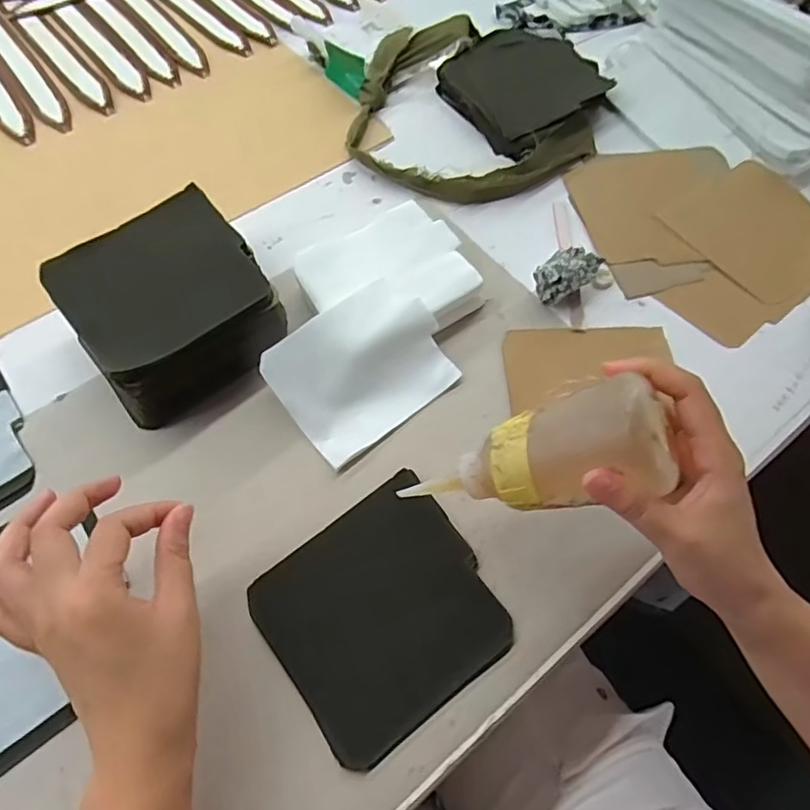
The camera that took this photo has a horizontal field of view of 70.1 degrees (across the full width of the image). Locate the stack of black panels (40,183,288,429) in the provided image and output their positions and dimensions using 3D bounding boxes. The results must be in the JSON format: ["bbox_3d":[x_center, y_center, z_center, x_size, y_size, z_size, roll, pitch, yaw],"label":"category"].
[{"bbox_3d":[-0.179,-0.076,0.448,0.134,0.064,0.139,-32,67,-17],"label":"stack of black panels"}]

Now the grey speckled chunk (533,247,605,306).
[{"bbox_3d":[0.133,-0.107,0.486,0.038,0.034,0.049,41,68,18],"label":"grey speckled chunk"}]

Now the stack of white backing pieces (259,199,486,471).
[{"bbox_3d":[-0.025,-0.068,0.460,0.192,0.037,0.151,-36,68,-19],"label":"stack of white backing pieces"}]

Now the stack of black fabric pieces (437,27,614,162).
[{"bbox_3d":[0.132,-0.340,0.612,0.161,0.033,0.159,-33,67,-18],"label":"stack of black fabric pieces"}]

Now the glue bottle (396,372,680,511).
[{"bbox_3d":[0.074,0.036,0.342,0.154,0.052,0.057,-23,56,34],"label":"glue bottle"}]

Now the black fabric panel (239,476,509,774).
[{"bbox_3d":[-0.014,0.129,0.369,0.136,0.006,0.131,-33,67,-18],"label":"black fabric panel"}]

